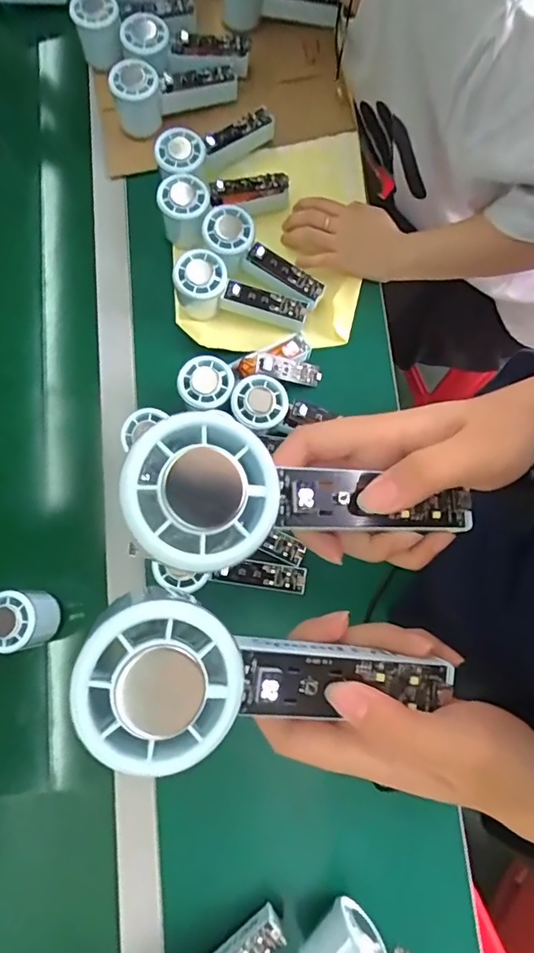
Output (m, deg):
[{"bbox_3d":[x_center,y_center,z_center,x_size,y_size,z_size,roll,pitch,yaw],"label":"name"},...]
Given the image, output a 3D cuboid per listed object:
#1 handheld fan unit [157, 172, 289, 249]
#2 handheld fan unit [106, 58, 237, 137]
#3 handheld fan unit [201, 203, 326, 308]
[{"bbox_3d":[-0.051,-0.324,0.599,0.147,0.055,0.060,-23,79,-3],"label":"handheld fan unit"},{"bbox_3d":[-0.112,-0.471,0.630,0.150,0.060,0.055,-13,79,-1],"label":"handheld fan unit"},{"bbox_3d":[-0.007,-0.242,0.586,0.152,0.045,0.058,31,81,-6],"label":"handheld fan unit"}]

